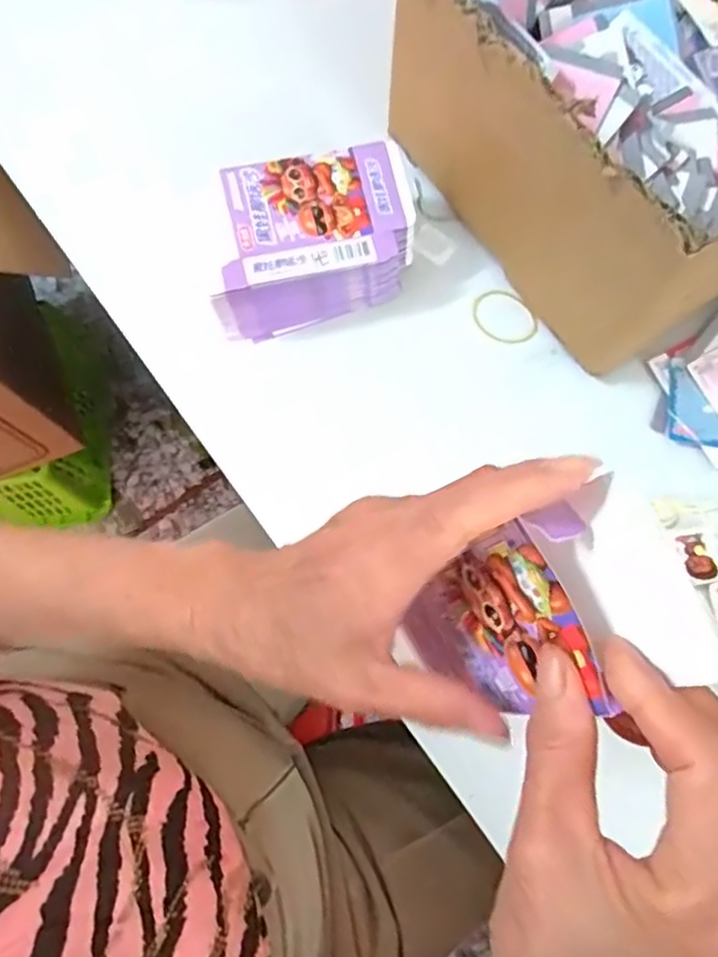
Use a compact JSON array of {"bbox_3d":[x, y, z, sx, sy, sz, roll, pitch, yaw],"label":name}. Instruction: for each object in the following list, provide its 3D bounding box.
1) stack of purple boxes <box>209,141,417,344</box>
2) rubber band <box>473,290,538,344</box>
[{"bbox_3d":[-0.036,-0.163,0.472,0.146,0.064,0.093,-13,76,-3],"label":"stack of purple boxes"},{"bbox_3d":[0.106,-0.118,0.494,0.047,0.006,0.041,0,76,0],"label":"rubber band"}]

